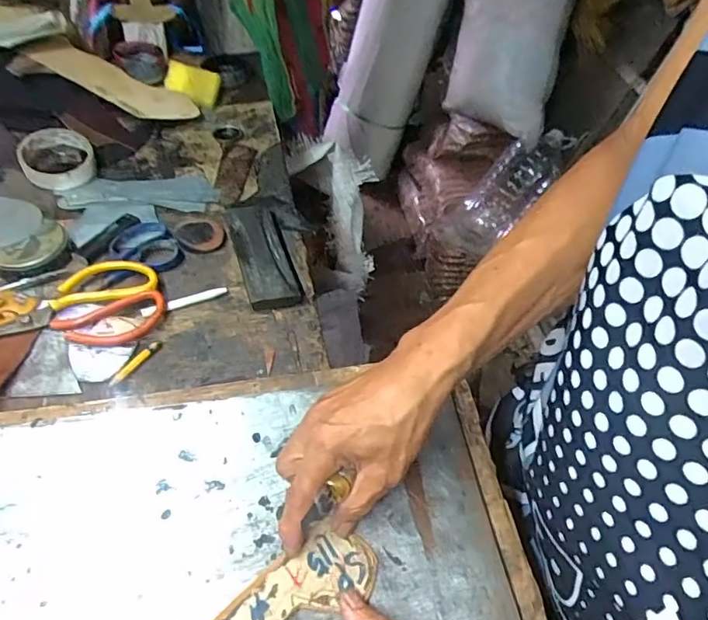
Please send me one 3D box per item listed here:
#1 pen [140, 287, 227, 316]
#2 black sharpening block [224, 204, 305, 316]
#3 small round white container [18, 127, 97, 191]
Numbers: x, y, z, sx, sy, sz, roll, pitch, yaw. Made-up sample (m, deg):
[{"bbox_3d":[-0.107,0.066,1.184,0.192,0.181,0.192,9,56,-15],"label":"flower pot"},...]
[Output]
[{"bbox_3d":[-0.171,-0.009,0.539,0.085,0.009,0.011,-20,52,-21],"label":"pen"},{"bbox_3d":[-0.103,-0.065,0.592,0.055,0.024,0.157,-13,49,-15],"label":"black sharpening block"},{"bbox_3d":[-0.378,-0.192,0.683,0.084,0.043,0.088,2,47,-2],"label":"small round white container"}]

